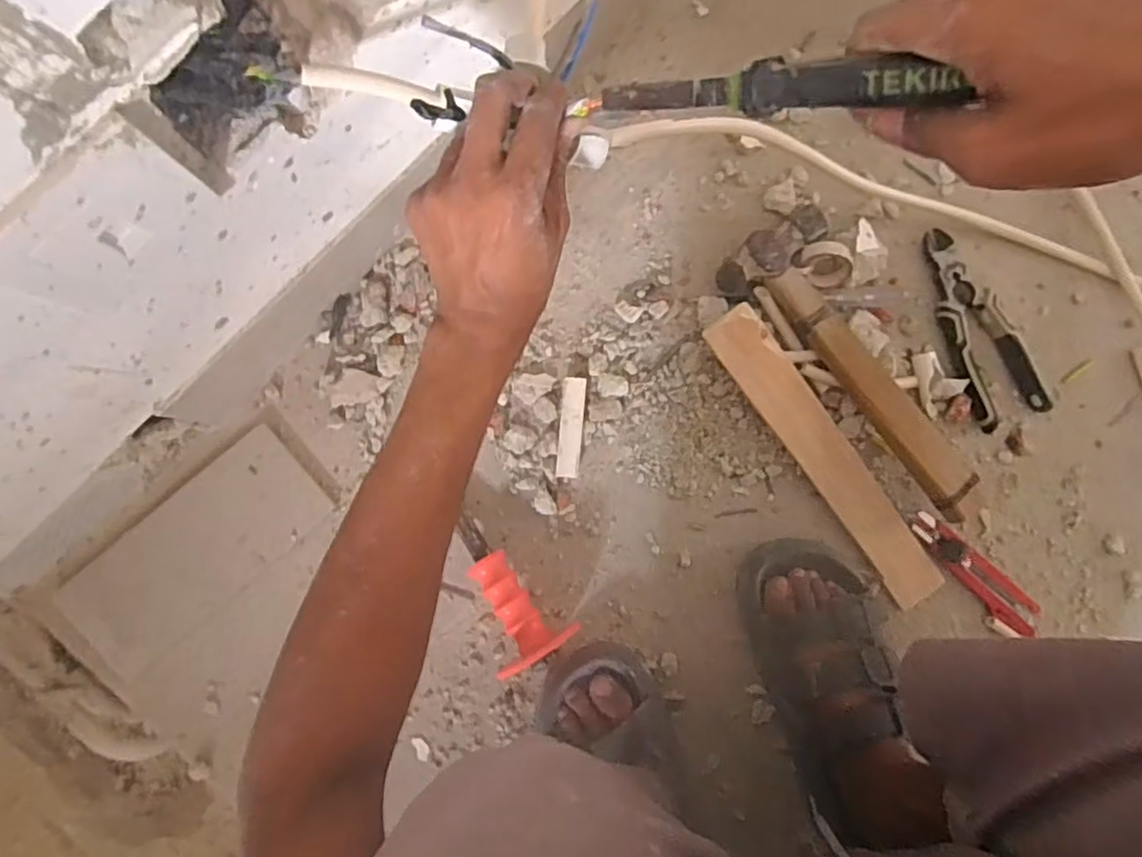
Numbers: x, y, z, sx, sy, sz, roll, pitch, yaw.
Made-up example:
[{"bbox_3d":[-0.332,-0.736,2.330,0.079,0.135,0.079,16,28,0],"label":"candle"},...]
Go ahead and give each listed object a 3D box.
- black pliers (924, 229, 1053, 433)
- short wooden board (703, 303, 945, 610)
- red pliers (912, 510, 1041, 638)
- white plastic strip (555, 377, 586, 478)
[{"bbox_3d":[0.371,-0.094,0.606,0.081,0.018,0.185,-25,90,-3],"label":"black pliers"},{"bbox_3d":[0.228,0.025,0.589,0.052,0.017,0.304,-36,95,9],"label":"short wooden board"},{"bbox_3d":[0.366,0.132,0.602,0.142,0.019,0.041,45,87,-1],"label":"red pliers"},{"bbox_3d":[0.001,-0.001,0.583,0.021,0.014,0.086,5,88,-2],"label":"white plastic strip"}]

